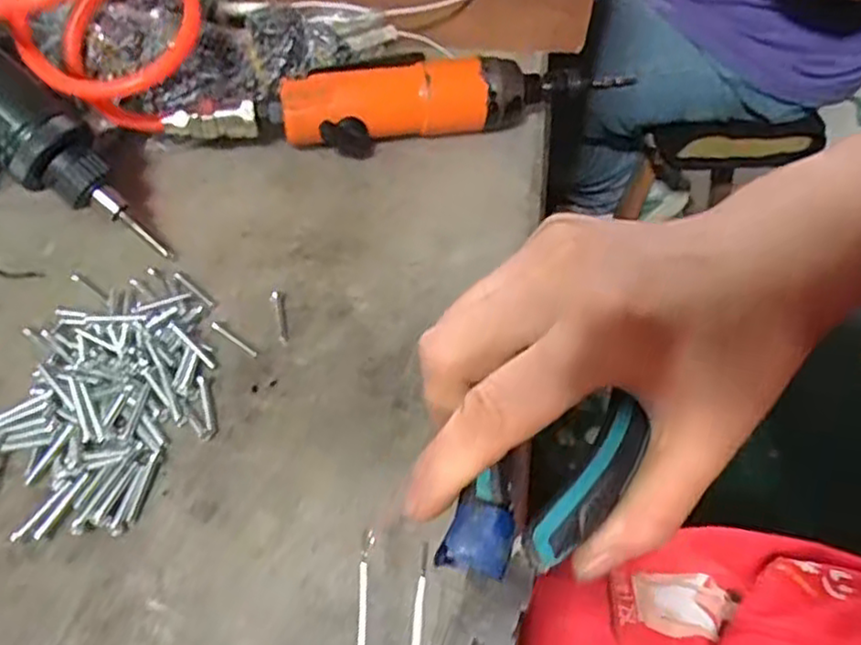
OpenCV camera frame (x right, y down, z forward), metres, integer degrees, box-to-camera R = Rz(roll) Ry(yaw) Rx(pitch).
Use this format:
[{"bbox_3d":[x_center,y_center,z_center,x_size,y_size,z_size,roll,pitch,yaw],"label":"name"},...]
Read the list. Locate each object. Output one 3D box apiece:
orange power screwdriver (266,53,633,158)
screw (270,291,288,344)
[{"bbox_3d":[0.008,-0.133,0.415,0.197,0.048,0.045,-11,51,-11],"label":"orange power screwdriver"},{"bbox_3d":[-0.069,-0.003,0.325,0.006,0.006,0.028,-13,51,-12],"label":"screw"}]

